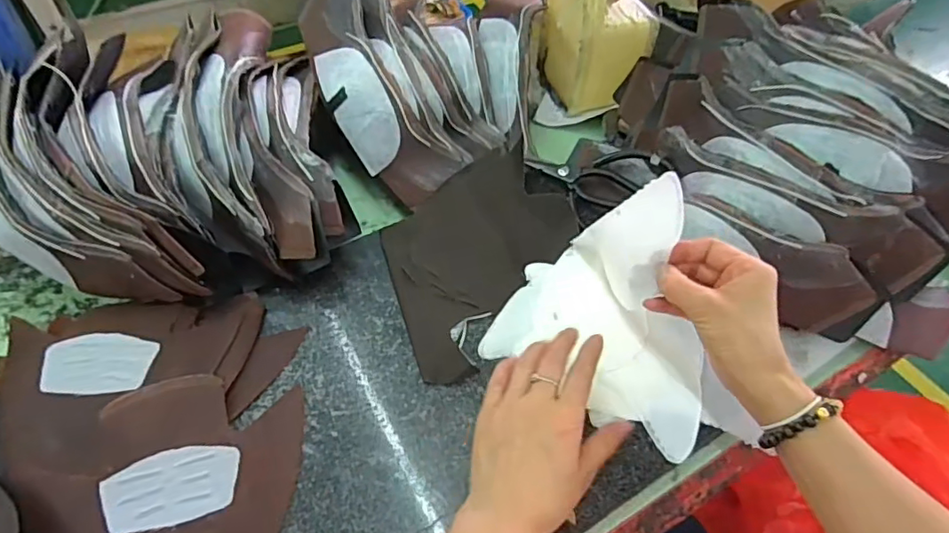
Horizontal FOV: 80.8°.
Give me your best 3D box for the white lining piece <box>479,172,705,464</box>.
[{"bbox_3d":[0.115,0.025,0.432,0.181,0.140,0.126,28,57,20],"label":"white lining piece"}]

